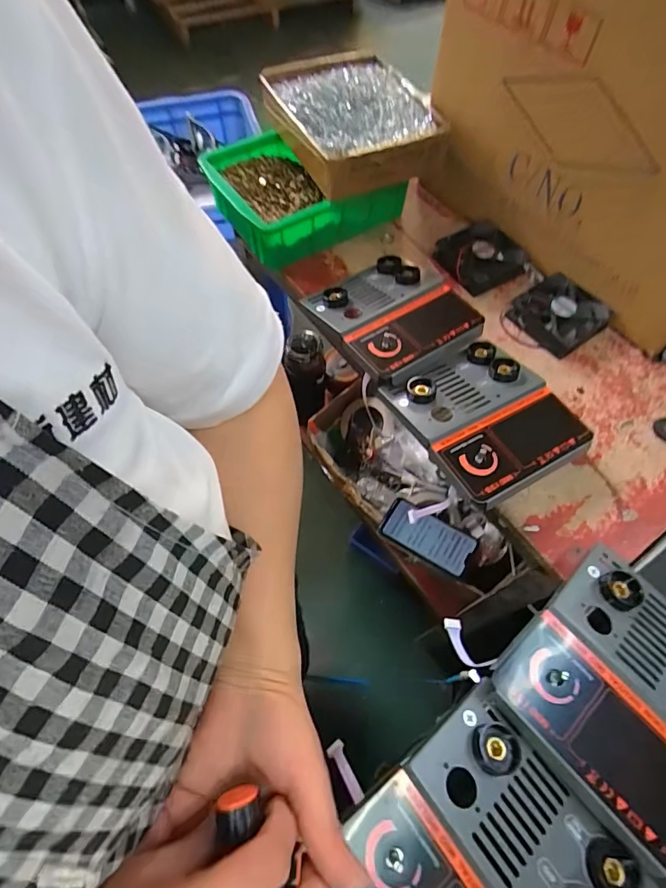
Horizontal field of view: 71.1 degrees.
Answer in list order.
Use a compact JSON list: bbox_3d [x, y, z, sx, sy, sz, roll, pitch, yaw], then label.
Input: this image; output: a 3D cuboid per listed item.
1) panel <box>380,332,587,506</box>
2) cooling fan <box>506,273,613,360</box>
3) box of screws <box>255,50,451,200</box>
[{"bbox_3d":[0.158,-0.028,0.492,0.157,0.039,0.171,-28,67,-18],"label":"panel"},{"bbox_3d":[0.276,-0.160,0.573,0.090,0.033,0.093,-31,64,-17],"label":"cooling fan"},{"bbox_3d":[0.027,-0.424,0.623,0.183,0.063,0.231,-23,66,-16],"label":"box of screws"}]

